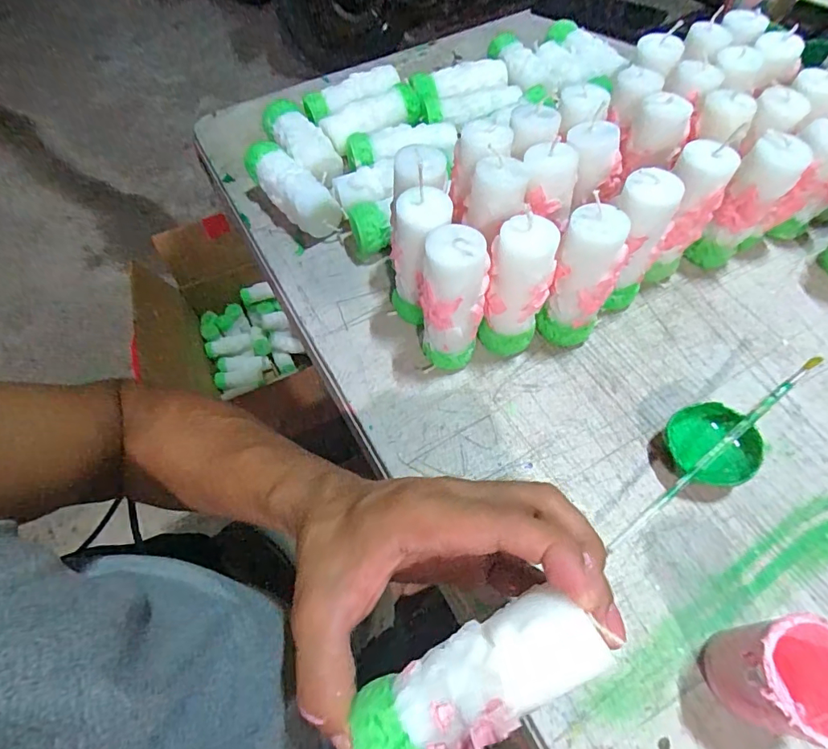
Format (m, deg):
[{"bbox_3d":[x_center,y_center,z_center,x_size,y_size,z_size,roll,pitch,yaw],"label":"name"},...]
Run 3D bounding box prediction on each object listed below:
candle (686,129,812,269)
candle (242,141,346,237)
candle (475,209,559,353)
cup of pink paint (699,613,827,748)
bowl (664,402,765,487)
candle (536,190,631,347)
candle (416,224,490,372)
[{"bbox_3d":[0.255,-0.124,0.367,0.045,0.105,0.041,38,67,21],"label":"candle"},{"bbox_3d":[-0.111,-0.165,0.435,0.039,0.048,0.112,-36,65,-19],"label":"candle"},{"bbox_3d":[0.070,-0.055,0.328,0.040,0.109,0.034,15,61,10],"label":"candle"},{"bbox_3d":[0.174,0.148,0.232,0.057,0.065,0.048,-10,61,-3],"label":"cup of pink paint"},{"bbox_3d":[0.192,0.048,0.311,0.050,0.029,0.053,0,59,1],"label":"bowl"},{"bbox_3d":[0.117,-0.063,0.335,0.041,0.106,0.039,26,63,15],"label":"candle"},{"bbox_3d":[0.025,-0.046,0.324,0.043,0.110,0.040,2,59,2],"label":"candle"}]

